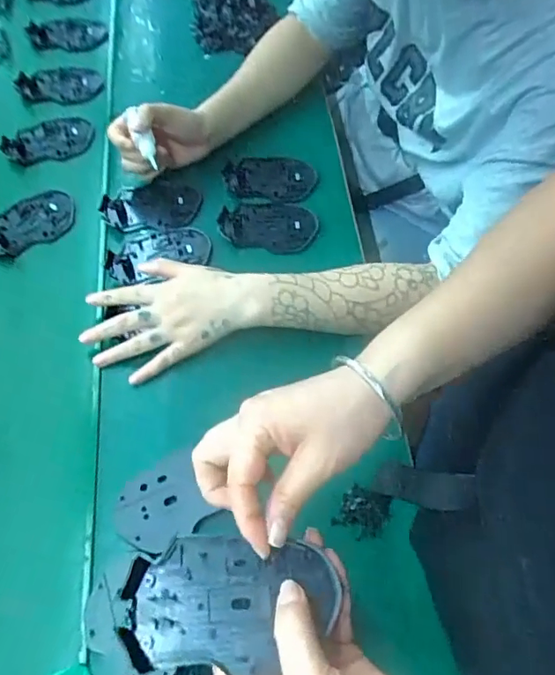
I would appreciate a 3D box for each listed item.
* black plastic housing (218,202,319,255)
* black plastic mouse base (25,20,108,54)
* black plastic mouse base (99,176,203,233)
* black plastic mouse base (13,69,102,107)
[{"bbox_3d":[-0.011,-0.135,0.637,0.114,0.007,0.077,-8,63,-4],"label":"black plastic housing"},{"bbox_3d":[-0.319,-0.460,0.806,0.112,0.017,0.067,-12,63,-6],"label":"black plastic mouse base"},{"bbox_3d":[-0.154,-0.162,0.644,0.117,0.006,0.074,-7,63,-4],"label":"black plastic mouse base"},{"bbox_3d":[-0.311,-0.360,0.756,0.110,0.021,0.073,-4,62,-2],"label":"black plastic mouse base"}]

